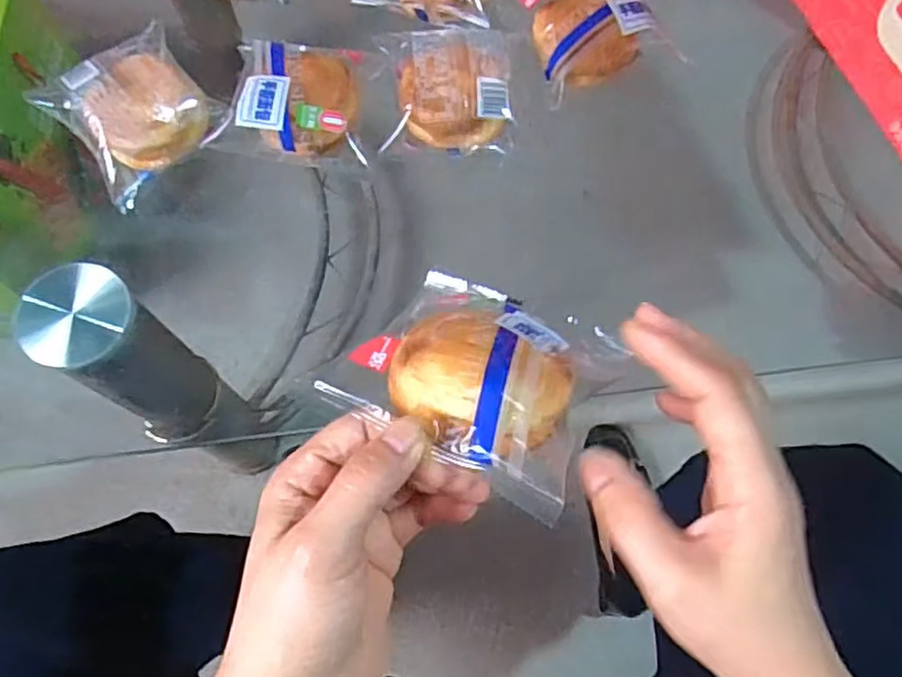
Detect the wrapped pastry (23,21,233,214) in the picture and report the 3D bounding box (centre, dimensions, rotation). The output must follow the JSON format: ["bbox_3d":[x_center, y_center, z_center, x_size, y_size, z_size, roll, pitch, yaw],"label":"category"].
[{"bbox_3d":[-0.228,-0.167,0.480,0.104,0.047,0.116,-40,74,-14],"label":"wrapped pastry"}]

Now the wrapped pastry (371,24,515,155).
[{"bbox_3d":[-0.001,-0.181,0.483,0.093,0.042,0.095,-3,69,-2],"label":"wrapped pastry"}]

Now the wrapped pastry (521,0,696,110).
[{"bbox_3d":[0.109,-0.232,0.500,0.094,0.033,0.097,-15,70,-6],"label":"wrapped pastry"}]

